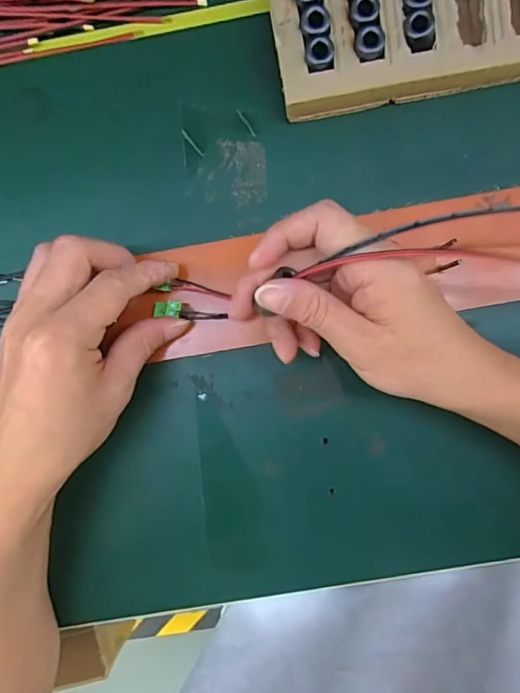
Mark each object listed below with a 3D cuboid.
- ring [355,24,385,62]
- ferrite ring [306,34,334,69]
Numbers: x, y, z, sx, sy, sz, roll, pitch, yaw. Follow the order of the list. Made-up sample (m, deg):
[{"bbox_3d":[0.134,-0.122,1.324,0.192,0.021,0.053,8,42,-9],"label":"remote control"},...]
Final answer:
[{"bbox_3d":[0.066,-0.182,0.285,0.016,0.007,0.018,-9,91,2],"label":"ring"},{"bbox_3d":[0.036,-0.178,0.286,0.016,0.008,0.015,-3,92,1],"label":"ferrite ring"}]

